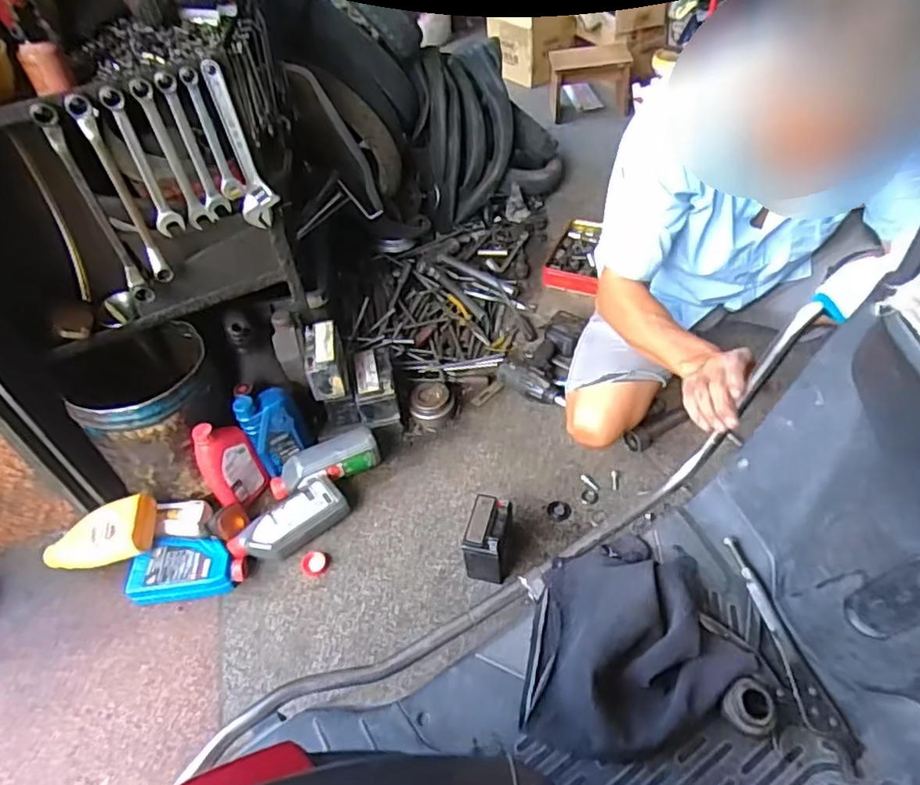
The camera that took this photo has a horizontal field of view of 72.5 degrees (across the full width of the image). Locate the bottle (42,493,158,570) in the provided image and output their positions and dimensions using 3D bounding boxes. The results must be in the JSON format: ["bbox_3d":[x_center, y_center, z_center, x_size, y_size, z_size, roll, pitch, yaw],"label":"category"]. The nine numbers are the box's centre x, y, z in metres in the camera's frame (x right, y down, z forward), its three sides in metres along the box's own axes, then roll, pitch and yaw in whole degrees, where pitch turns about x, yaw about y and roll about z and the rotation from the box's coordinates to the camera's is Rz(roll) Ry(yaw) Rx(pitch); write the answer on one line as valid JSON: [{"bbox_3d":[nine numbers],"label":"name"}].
[{"bbox_3d":[-0.729,0.291,1.292,0.228,0.066,0.126,-14,83,4],"label":"bottle"}]

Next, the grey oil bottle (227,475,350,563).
[{"bbox_3d":[-0.349,0.269,1.286,0.236,0.093,0.097,-32,53,-22],"label":"grey oil bottle"}]

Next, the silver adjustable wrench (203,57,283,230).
[{"bbox_3d":[-0.373,-0.424,1.095,0.069,0.294,0.015,-26,41,-26],"label":"silver adjustable wrench"}]

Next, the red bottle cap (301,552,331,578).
[{"bbox_3d":[-0.289,0.343,1.255,0.053,0.016,0.053,-3,48,3],"label":"red bottle cap"}]

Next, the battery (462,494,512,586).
[{"bbox_3d":[0.056,0.281,1.191,0.079,0.128,0.121,8,49,12],"label":"battery"}]

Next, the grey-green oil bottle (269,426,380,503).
[{"bbox_3d":[-0.294,0.161,1.364,0.238,0.099,0.077,-23,50,-16],"label":"grey-green oil bottle"}]

